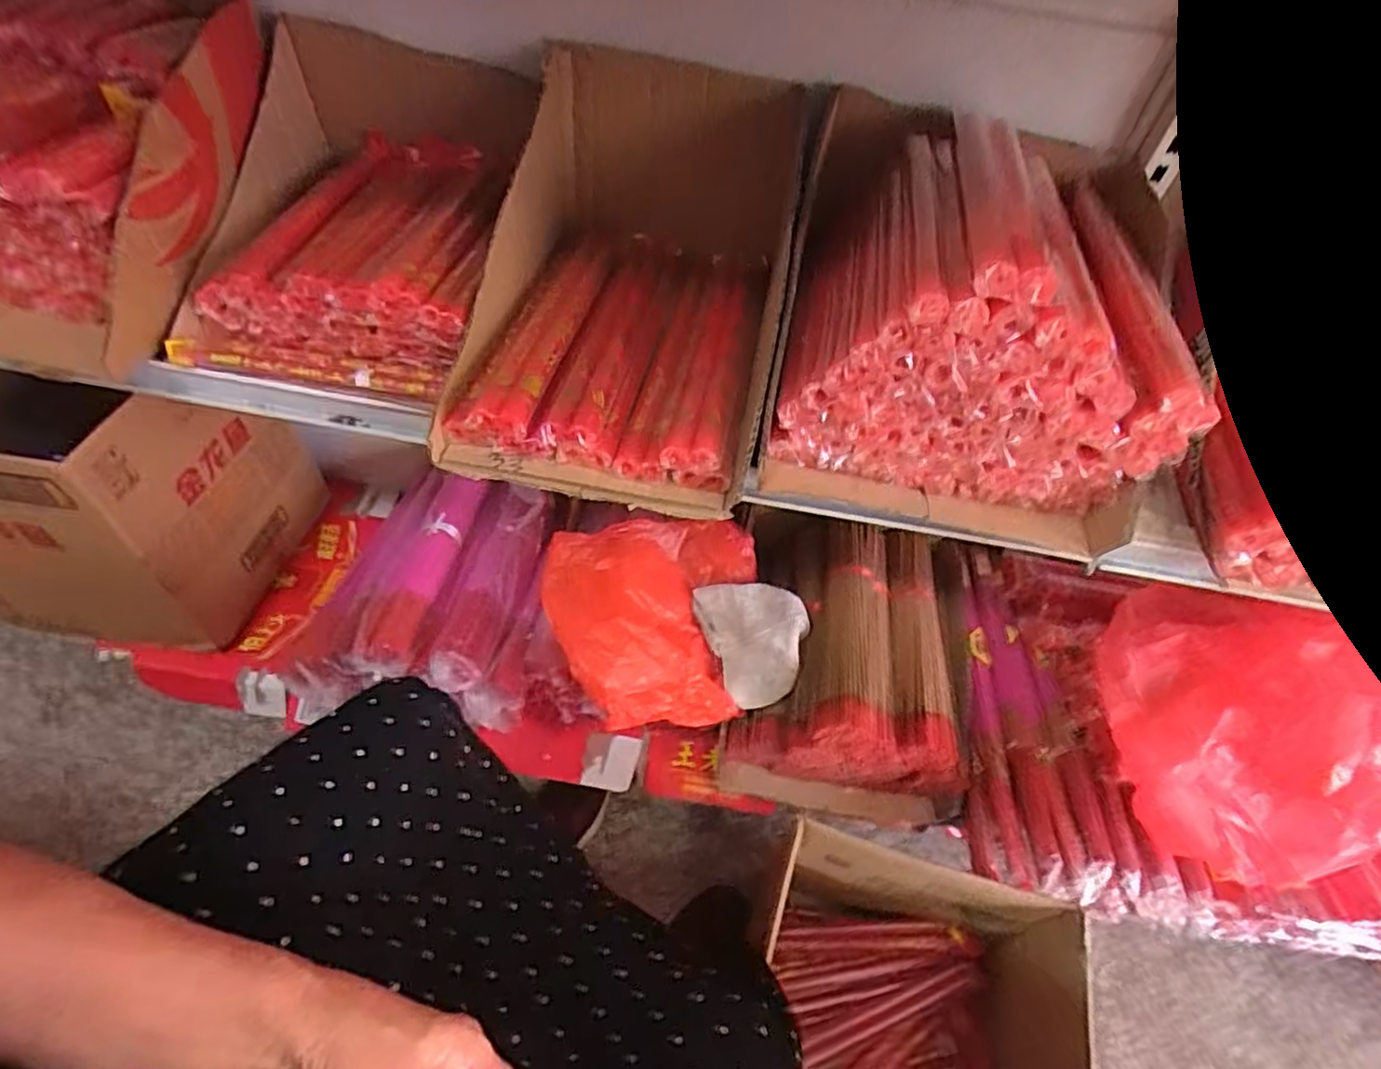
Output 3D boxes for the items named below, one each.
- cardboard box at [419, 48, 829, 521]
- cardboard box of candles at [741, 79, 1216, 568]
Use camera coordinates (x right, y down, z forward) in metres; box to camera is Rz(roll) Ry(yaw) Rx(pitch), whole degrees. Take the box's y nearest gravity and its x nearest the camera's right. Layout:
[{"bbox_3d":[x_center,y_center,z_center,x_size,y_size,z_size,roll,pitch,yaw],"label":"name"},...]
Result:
[{"bbox_3d":[-0.032,-0.303,0.700,0.275,0.194,0.586,12,51,3],"label":"cardboard box"},{"bbox_3d":[0.239,-0.191,0.614,0.305,0.239,0.318,11,51,2],"label":"cardboard box of candles"}]

